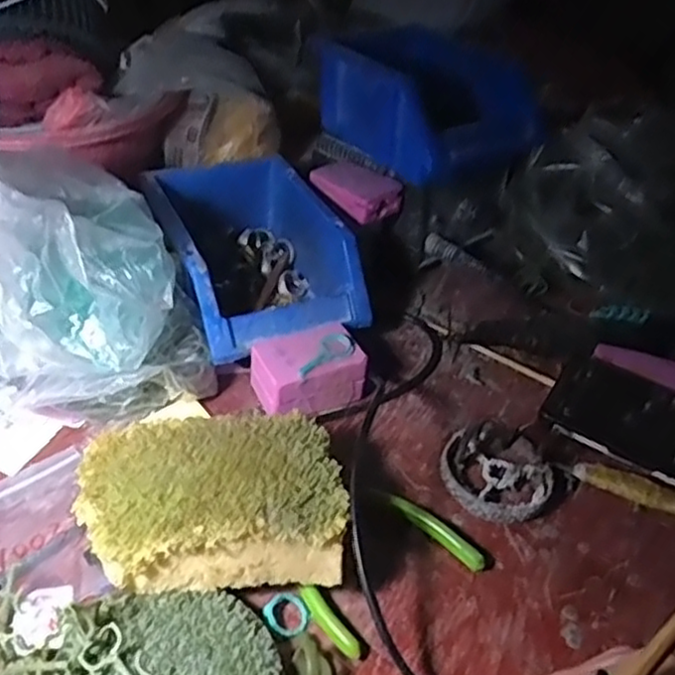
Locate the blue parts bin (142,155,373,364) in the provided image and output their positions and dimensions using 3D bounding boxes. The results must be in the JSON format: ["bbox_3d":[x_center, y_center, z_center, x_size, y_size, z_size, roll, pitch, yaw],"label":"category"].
[{"bbox_3d":[-0.077,-0.074,0.562,0.122,0.079,0.227,-14,43,-23],"label":"blue parts bin"}]

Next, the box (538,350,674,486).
[{"bbox_3d":[0.219,0.064,0.473,0.149,0.029,0.094,23,42,21],"label":"box"}]

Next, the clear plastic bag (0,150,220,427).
[{"bbox_3d":[-0.157,-0.060,0.429,0.126,0.187,0.132,-13,42,-22],"label":"clear plastic bag"}]

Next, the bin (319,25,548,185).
[{"bbox_3d":[0.077,-0.197,0.605,0.135,0.080,0.164,-21,47,-29],"label":"bin"}]

